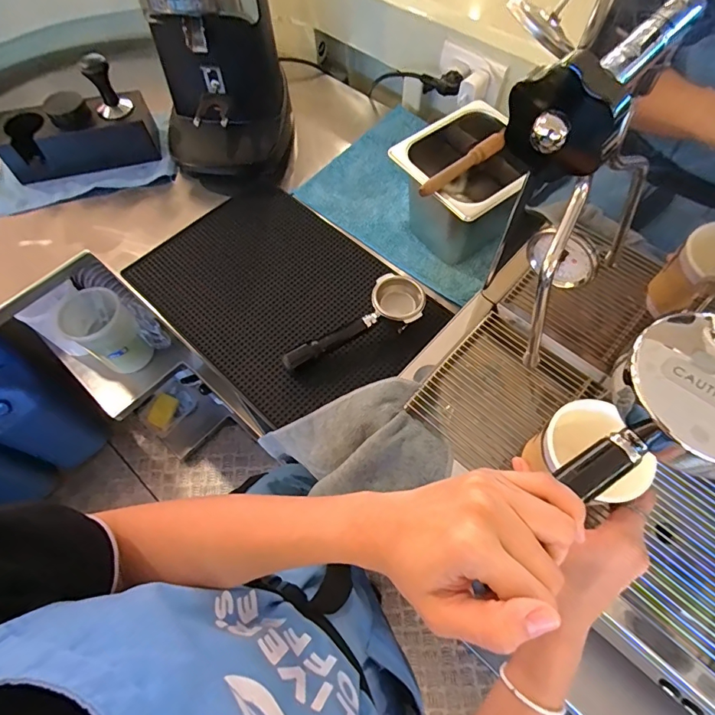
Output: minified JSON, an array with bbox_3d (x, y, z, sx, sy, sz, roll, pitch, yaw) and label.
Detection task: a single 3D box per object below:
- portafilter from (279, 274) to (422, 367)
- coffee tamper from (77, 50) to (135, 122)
[{"bbox_3d":[0.002,-0.030,0.585,0.201,0.066,0.076,-34,68,-14],"label":"portafilter"},{"bbox_3d":[-0.417,-0.444,0.712,0.054,0.087,0.063,-27,66,-11],"label":"coffee tamper"}]

